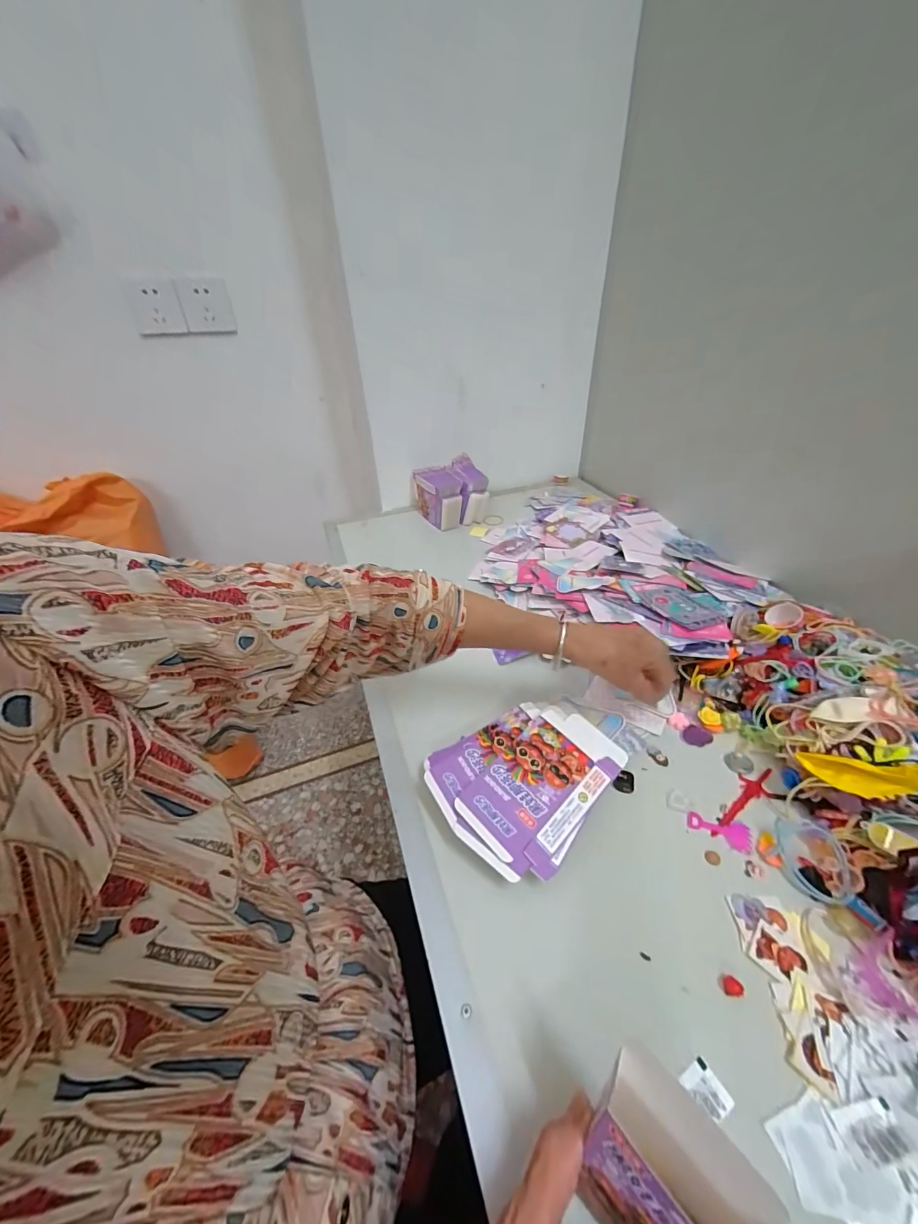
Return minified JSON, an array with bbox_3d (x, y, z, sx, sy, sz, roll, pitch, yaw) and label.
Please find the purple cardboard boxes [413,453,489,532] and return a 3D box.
[{"bbox_3d":[-0.014,-0.247,0.875,0.128,0.096,0.136,-20,42,-20],"label":"purple cardboard boxes"}]

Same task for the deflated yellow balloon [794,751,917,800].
[{"bbox_3d":[0.335,0.137,0.335,0.094,0.027,0.030,1,35,39],"label":"deflated yellow balloon"}]

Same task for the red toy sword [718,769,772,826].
[{"bbox_3d":[0.263,0.175,0.390,0.100,0.004,0.023,-23,43,-23],"label":"red toy sword"}]

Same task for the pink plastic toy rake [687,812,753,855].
[{"bbox_3d":[0.230,0.194,0.366,0.048,0.004,0.027,7,40,13],"label":"pink plastic toy rake"}]

